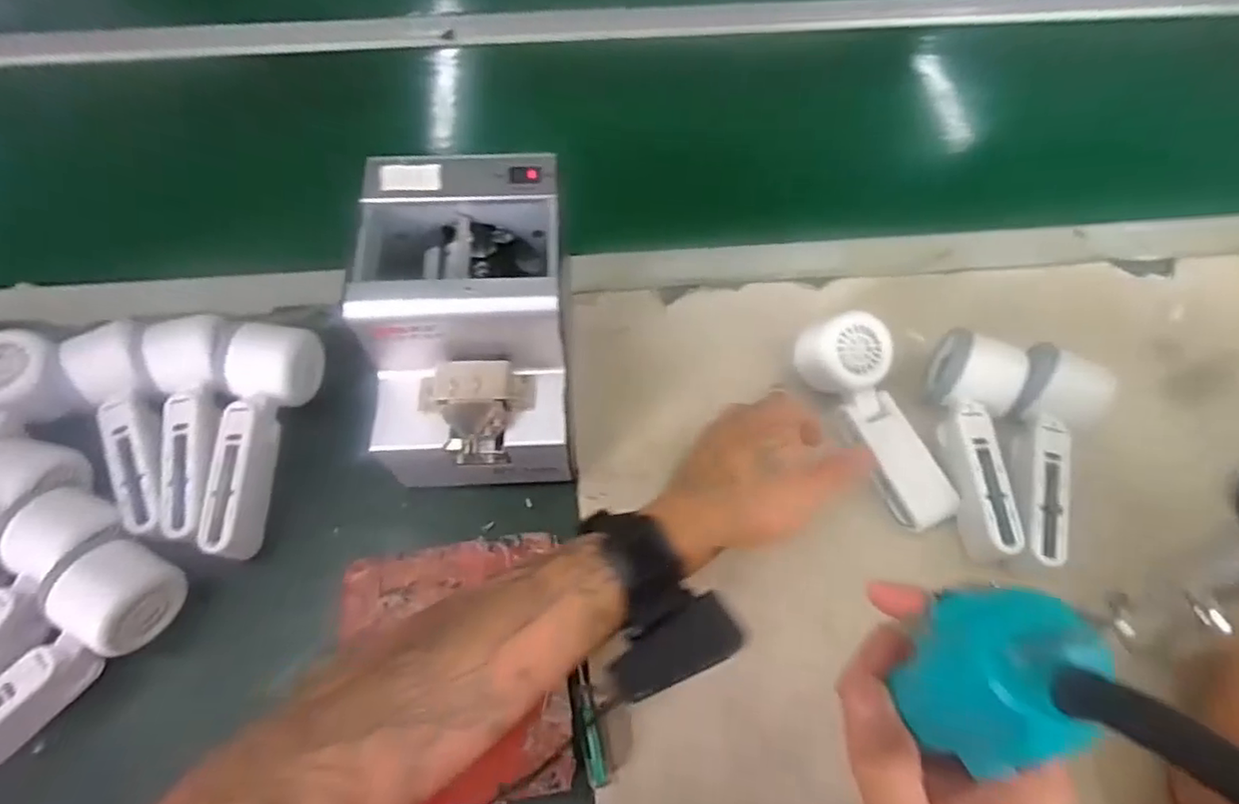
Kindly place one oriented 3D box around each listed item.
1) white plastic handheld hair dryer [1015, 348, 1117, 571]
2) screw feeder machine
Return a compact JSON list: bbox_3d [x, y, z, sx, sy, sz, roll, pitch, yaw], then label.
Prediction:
[{"bbox_3d":[0.290,0.037,0.443,0.059,0.050,0.153,26,66,13],"label":"white plastic handheld hair dryer"},{"bbox_3d":[-0.094,-0.047,0.428,0.123,0.147,0.172,-3,63,-1],"label":"screw feeder machine"}]

